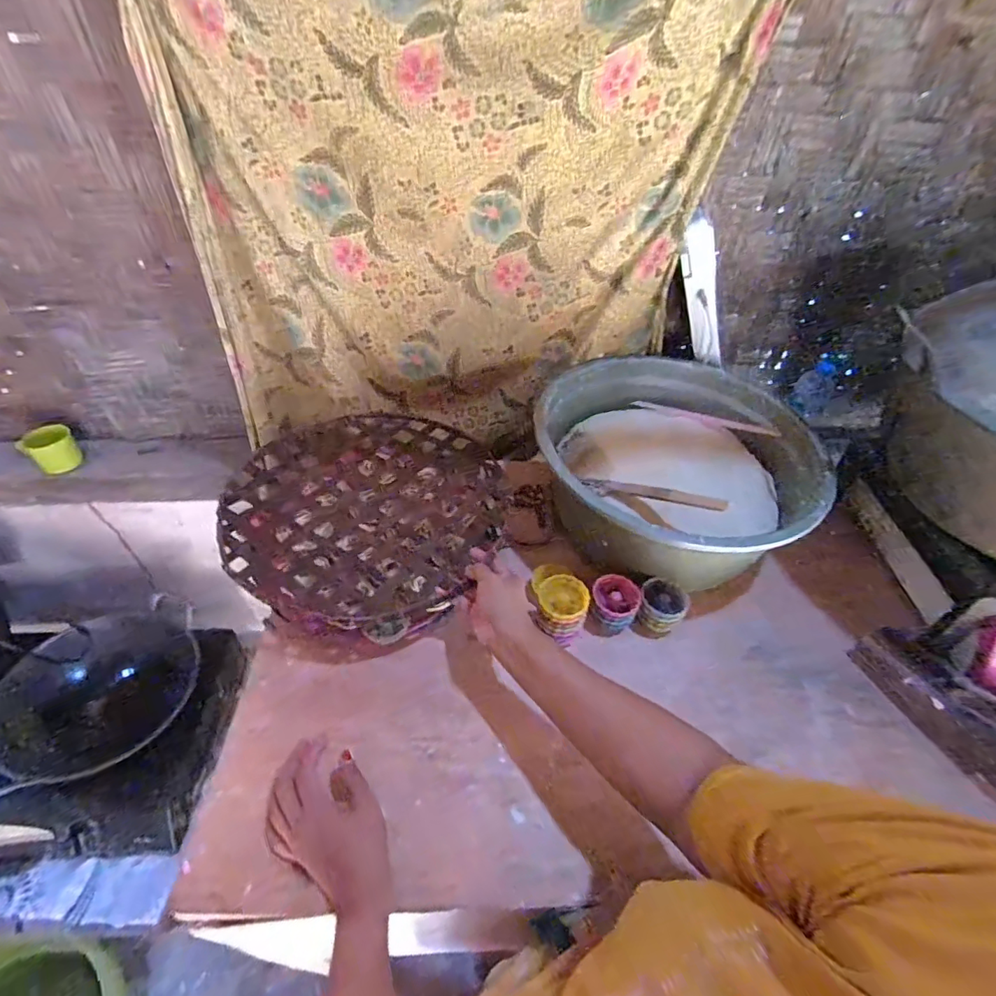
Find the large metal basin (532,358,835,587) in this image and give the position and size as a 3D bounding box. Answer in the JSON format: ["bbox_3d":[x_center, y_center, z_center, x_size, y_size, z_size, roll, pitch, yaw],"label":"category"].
[{"bbox_3d":[0.265,-0.045,0.802,0.392,0.164,0.392,1,46,-1],"label":"large metal basin"}]

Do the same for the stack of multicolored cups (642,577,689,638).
[{"bbox_3d":[0.222,0.148,0.687,0.063,0.043,0.069,22,49,19],"label":"stack of multicolored cups"}]

